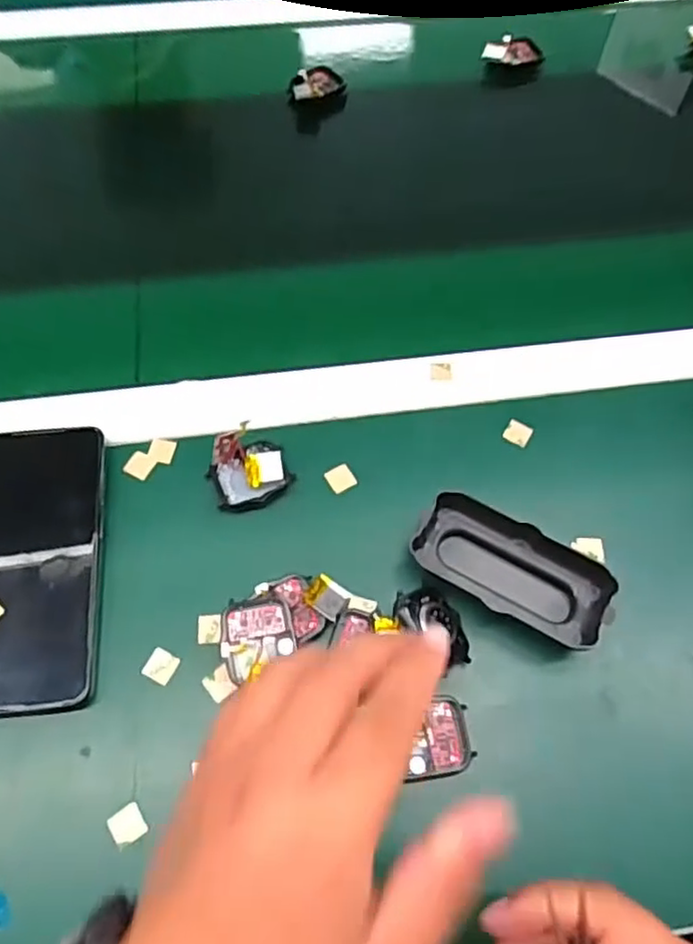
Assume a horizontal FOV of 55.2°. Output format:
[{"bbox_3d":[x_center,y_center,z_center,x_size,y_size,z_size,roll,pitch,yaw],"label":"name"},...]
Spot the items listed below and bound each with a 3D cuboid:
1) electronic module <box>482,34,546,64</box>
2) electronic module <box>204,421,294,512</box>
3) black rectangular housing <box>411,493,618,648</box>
[{"bbox_3d":[0.153,-0.392,0.616,0.055,0.012,0.028,0,62,-1],"label":"electronic module"},{"bbox_3d":[-0.058,-0.003,0.394,0.046,0.034,0.035,-23,65,-12],"label":"electronic module"},{"bbox_3d":[0.095,0.053,0.379,0.107,0.020,0.051,27,65,13],"label":"black rectangular housing"}]

